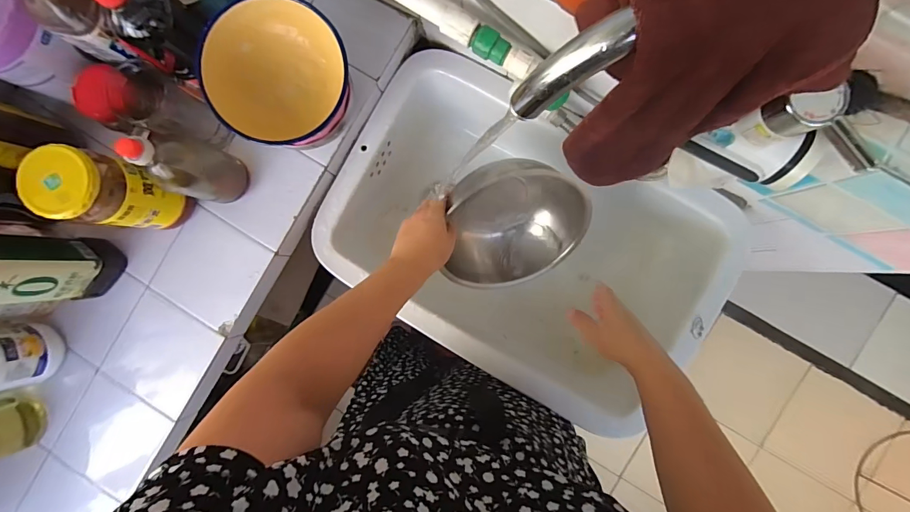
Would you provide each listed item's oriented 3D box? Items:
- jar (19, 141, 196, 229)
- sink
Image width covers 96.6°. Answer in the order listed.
[{"bbox_3d":[-0.440,-0.084,0.538,0.074,0.182,0.079,0,89,4],"label":"jar"},{"bbox_3d":[0.102,-0.023,0.709,0.595,0.220,0.388,31,91,4],"label":"sink"}]

